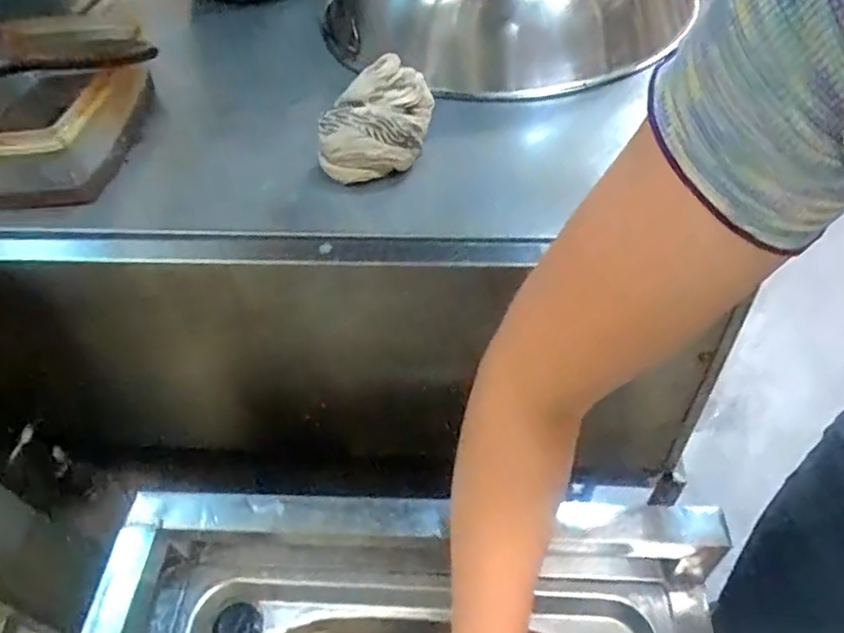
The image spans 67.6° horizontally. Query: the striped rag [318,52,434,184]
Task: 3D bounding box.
[{"bbox_3d":[-0.033,-0.146,0.469,0.073,0.053,0.087,5,51,9],"label":"striped rag"}]

